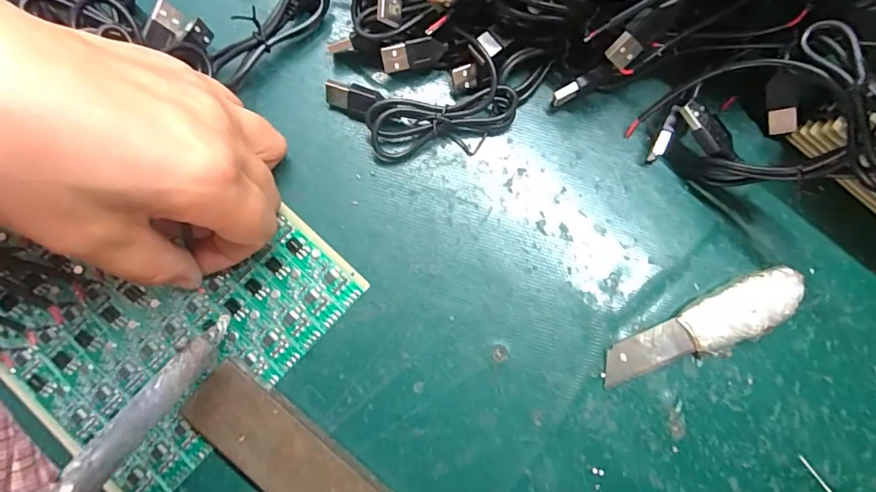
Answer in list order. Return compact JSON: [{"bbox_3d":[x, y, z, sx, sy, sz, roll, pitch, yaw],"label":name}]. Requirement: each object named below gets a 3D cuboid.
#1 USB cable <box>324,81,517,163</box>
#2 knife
[{"bbox_3d":[-0.009,-0.062,0.238,0.094,0.016,0.033,2,79,0],"label":"USB cable"},{"bbox_3d":[0.125,0.040,0.224,0.099,0.013,0.025,-26,80,-5],"label":"knife"}]

